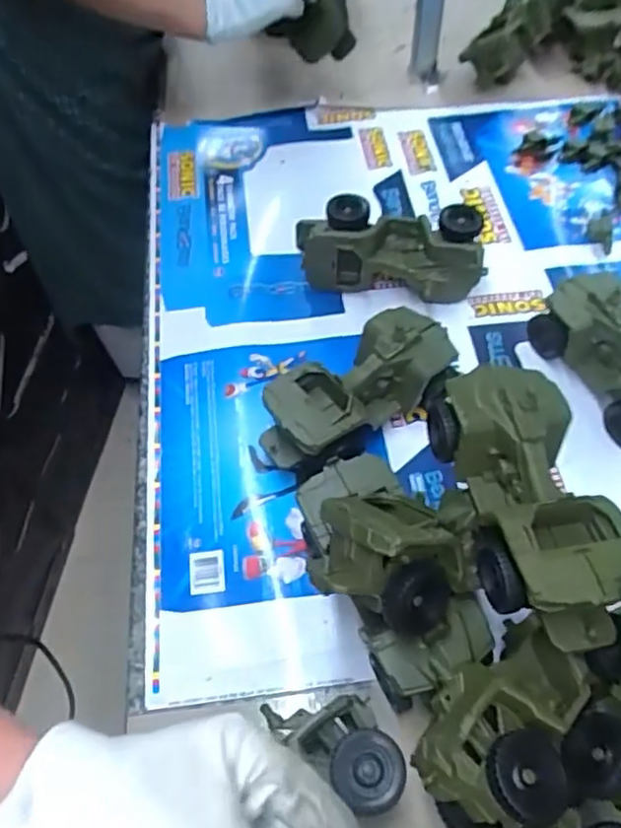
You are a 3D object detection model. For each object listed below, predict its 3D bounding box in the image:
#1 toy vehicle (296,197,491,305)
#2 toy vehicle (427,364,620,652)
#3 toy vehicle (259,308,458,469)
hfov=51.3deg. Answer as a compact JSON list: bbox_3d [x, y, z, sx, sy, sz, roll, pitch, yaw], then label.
[{"bbox_3d":[0.080,-0.163,0.664,0.187,0.079,0.070,7,58,7],"label":"toy vehicle"},{"bbox_3d":[0.144,0.053,0.418,0.084,0.070,0.187,-11,57,-5],"label":"toy vehicle"},{"bbox_3d":[0.039,-0.019,0.573,0.181,0.081,0.079,-35,62,-19],"label":"toy vehicle"}]

